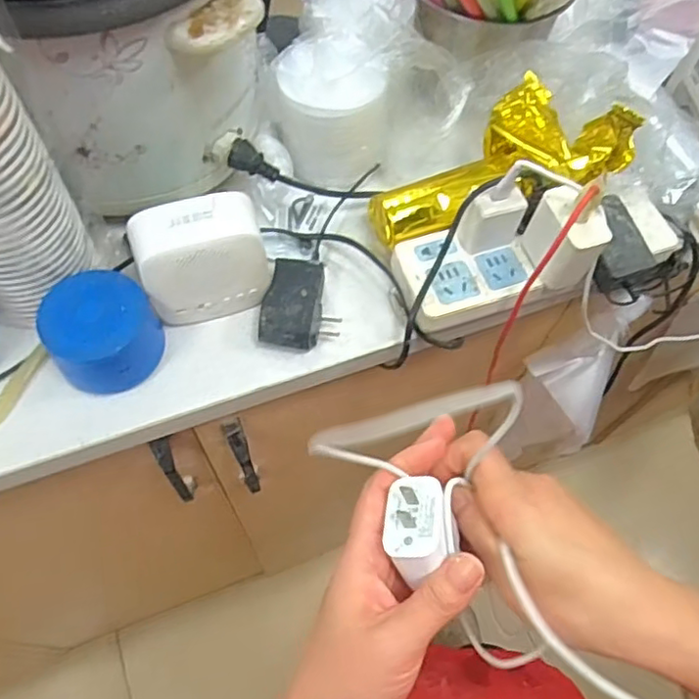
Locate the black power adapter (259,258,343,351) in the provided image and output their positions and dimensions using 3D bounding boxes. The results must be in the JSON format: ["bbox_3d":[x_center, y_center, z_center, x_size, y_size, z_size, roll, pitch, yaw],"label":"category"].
[{"bbox_3d":[-0.038,-0.034,0.478,0.056,0.024,0.073,3,61,-1],"label":"black power adapter"}]

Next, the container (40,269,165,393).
[{"bbox_3d":[-0.175,-0.012,0.440,0.073,0.053,0.069,1,61,-2],"label":"container"}]

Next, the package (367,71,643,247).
[{"bbox_3d":[0.109,-0.155,0.494,0.208,0.066,0.114,-20,62,13],"label":"package"}]

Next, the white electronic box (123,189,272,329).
[{"bbox_3d":[-0.107,-0.065,0.449,0.087,0.080,0.045,-13,63,-9],"label":"white electronic box"}]

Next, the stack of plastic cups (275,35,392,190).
[{"bbox_3d":[-0.019,-0.204,0.522,0.087,0.090,0.094,-24,65,-15],"label":"stack of plastic cups"}]

